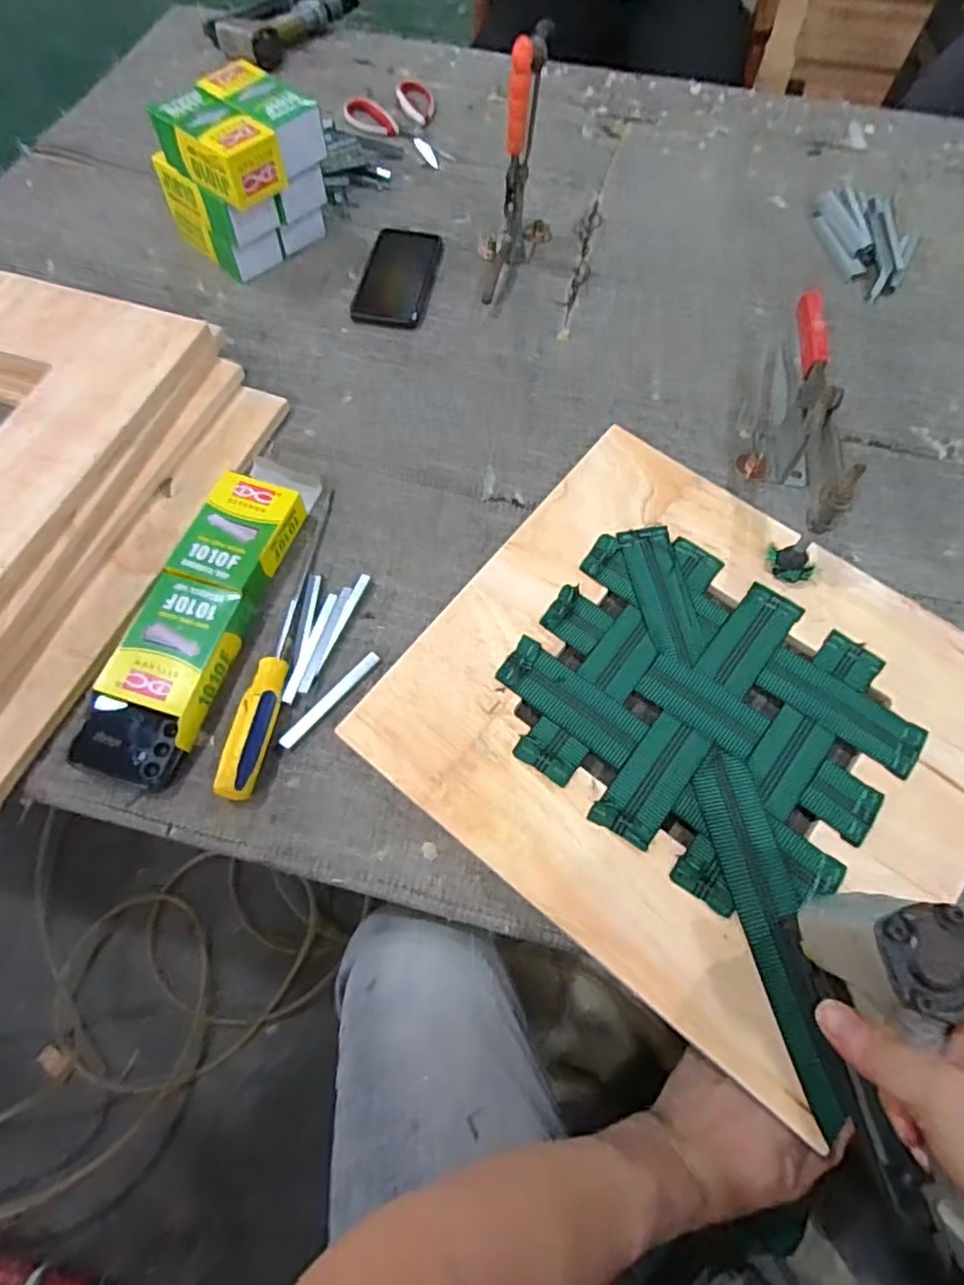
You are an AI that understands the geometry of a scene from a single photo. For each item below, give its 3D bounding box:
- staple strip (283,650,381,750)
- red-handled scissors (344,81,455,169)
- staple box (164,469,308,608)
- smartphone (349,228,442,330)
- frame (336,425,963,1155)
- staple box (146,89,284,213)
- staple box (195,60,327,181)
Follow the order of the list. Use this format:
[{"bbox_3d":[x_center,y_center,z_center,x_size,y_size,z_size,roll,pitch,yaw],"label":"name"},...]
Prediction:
[{"bbox_3d":[-0.123,0.045,0.511,0.013,0.004,0.101,37,70,16],"label":"staple strip"},{"bbox_3d":[-0.101,-0.717,0.871,0.114,0.021,0.176,-31,69,-14],"label":"red-handled scissors"},{"bbox_3d":[-0.215,-0.094,0.561,0.077,0.035,0.112,18,66,8],"label":"staple box"},{"bbox_3d":[-0.100,-0.431,0.743,0.081,0.006,0.160,10,65,4],"label":"smartphone"},{"bbox_3d":[0.174,0.052,0.501,0.424,0.012,0.400,37,70,15],"label":"frame"},{"bbox_3d":[-0.266,-0.504,0.643,0.116,0.059,0.077,42,71,17],"label":"staple box"},{"bbox_3d":[-0.230,-0.549,0.662,0.119,0.058,0.073,42,71,17],"label":"staple box"}]

